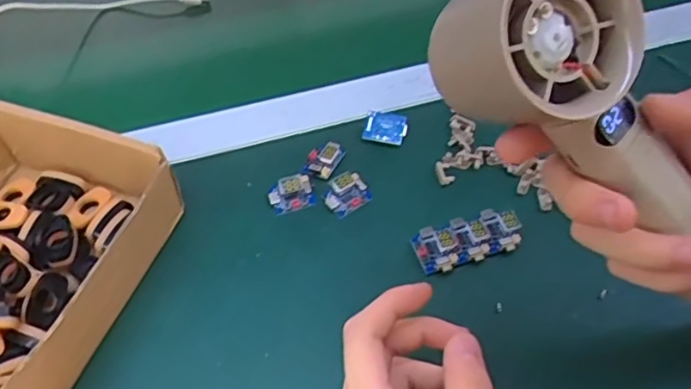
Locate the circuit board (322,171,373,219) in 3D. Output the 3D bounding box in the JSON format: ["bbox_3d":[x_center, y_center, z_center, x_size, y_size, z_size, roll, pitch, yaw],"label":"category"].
[{"bbox_3d":[0.001,-0.001,0.422,0.030,0.019,0.020,-28,55,-20],"label":"circuit board"}]

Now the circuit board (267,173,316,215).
[{"bbox_3d":[-0.036,-0.001,0.420,0.030,0.019,0.019,-21,53,-15],"label":"circuit board"}]

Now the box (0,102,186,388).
[{"bbox_3d":[-0.198,0.029,0.369,0.165,0.056,0.186,15,53,14],"label":"box"}]

